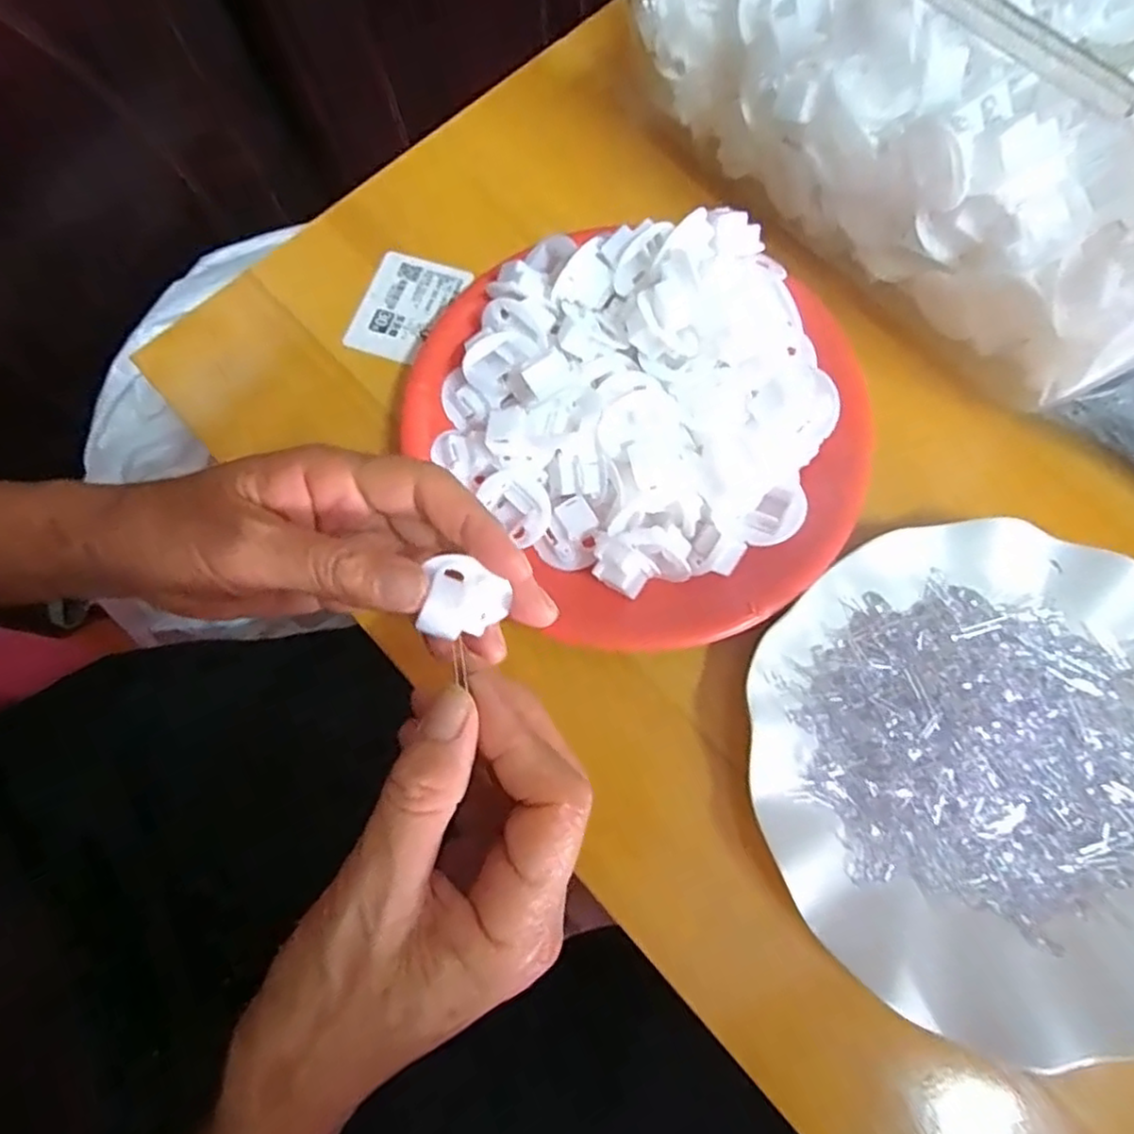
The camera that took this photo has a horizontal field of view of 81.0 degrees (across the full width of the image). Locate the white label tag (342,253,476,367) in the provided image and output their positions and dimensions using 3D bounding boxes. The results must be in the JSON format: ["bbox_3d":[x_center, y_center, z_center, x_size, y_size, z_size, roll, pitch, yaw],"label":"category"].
[{"bbox_3d":[-0.081,-0.131,0.335,0.044,0.004,0.058,18,76,1],"label":"white label tag"}]

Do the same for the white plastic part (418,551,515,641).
[{"bbox_3d":[-0.034,0.009,0.222,0.027,0.017,0.026,10,106,-17],"label":"white plastic part"}]

